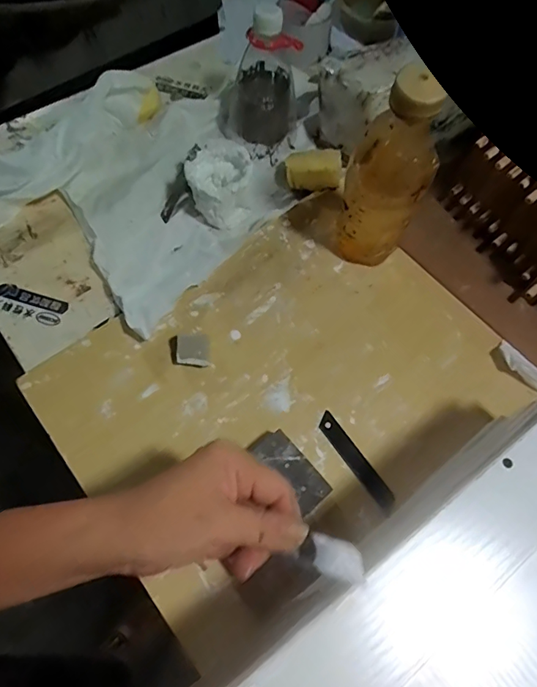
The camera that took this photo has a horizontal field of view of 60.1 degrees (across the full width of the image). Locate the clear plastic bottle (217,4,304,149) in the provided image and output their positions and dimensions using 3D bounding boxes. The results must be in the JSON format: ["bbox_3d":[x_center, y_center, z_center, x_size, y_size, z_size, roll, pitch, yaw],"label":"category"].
[{"bbox_3d":[-0.013,-0.314,0.553,0.098,0.130,0.074,-1,63,-3],"label":"clear plastic bottle"}]

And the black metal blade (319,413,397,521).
[{"bbox_3d":[0.079,0.107,0.419,0.018,0.004,0.099,-33,73,-14],"label":"black metal blade"}]

